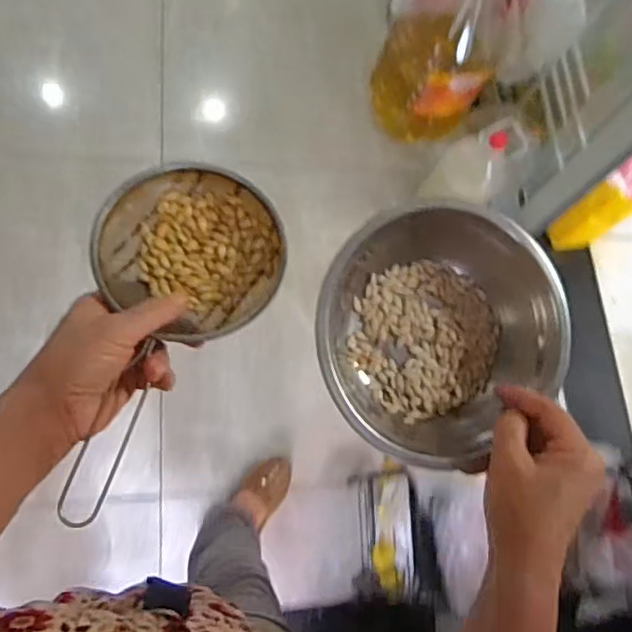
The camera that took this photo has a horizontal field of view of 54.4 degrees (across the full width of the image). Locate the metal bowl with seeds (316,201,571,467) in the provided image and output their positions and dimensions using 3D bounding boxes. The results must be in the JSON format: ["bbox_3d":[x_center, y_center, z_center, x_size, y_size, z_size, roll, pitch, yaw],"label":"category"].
[{"bbox_3d":[0.086,0.006,0.442,0.177,0.068,0.166,0,81,-3],"label":"metal bowl with seeds"}]

